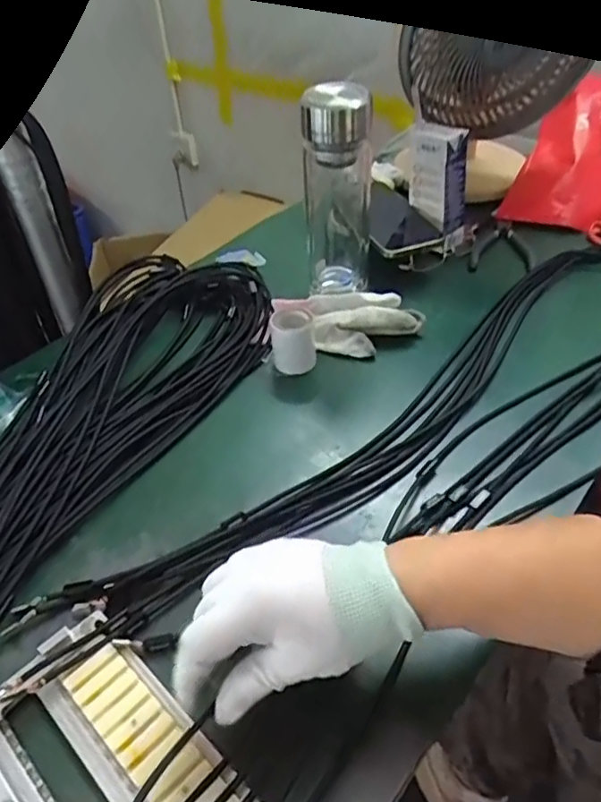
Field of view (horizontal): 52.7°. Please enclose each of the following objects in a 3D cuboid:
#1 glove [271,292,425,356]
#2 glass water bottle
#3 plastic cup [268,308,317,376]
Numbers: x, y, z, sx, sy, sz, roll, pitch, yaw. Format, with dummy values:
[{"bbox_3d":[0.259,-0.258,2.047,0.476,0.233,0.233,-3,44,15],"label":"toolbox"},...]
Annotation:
[{"bbox_3d":[0.044,-0.084,0.616,0.149,0.030,0.084,11,44,16],"label":"glove"},{"bbox_3d":[0.037,-0.207,0.615,0.064,0.207,0.061,-3,42,1],"label":"glass water bottle"},{"bbox_3d":[-0.008,-0.057,0.574,0.041,0.044,0.042,-6,42,-2],"label":"plastic cup"}]

